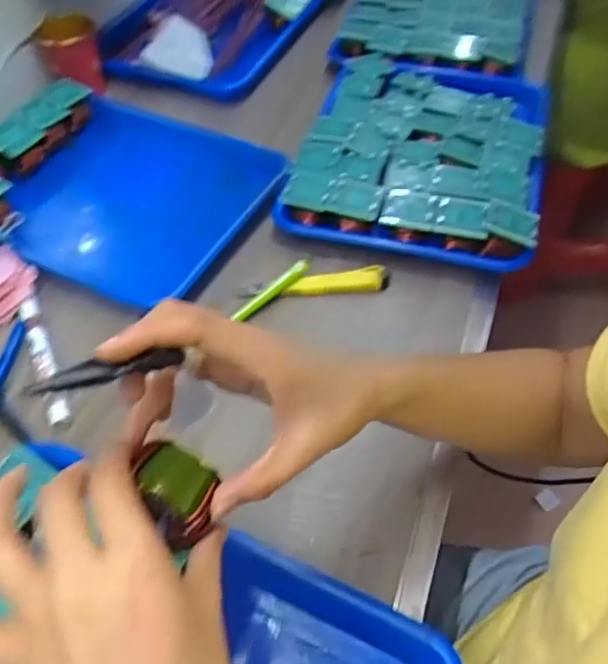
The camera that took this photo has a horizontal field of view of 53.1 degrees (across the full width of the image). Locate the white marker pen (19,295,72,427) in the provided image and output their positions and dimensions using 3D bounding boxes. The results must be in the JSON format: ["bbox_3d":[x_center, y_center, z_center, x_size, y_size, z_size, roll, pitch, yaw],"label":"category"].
[{"bbox_3d":[-0.212,0.021,0.496,0.018,0.014,0.137,-22,54,-16],"label":"white marker pen"}]

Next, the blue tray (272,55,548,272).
[{"bbox_3d":[0.130,-0.206,0.651,0.238,0.038,0.330,13,52,11],"label":"blue tray"}]

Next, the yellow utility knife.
[{"bbox_3d":[0.010,-0.043,0.556,0.132,0.021,0.017,-5,51,-3],"label":"yellow utility knife"}]

